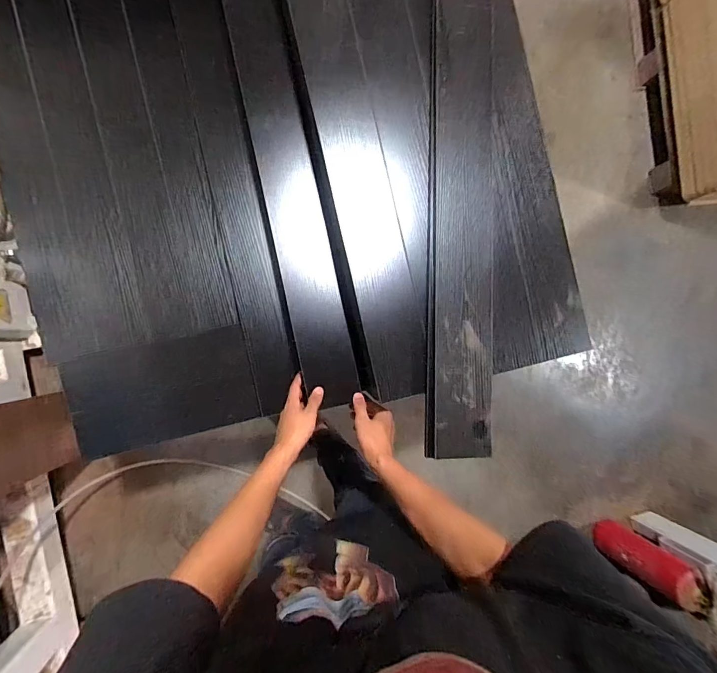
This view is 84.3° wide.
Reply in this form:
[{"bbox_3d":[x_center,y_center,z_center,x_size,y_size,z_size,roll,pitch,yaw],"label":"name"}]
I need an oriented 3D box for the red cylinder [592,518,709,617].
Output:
[{"bbox_3d":[0.970,0.757,1.325,0.109,0.342,0.119,38,84,-28],"label":"red cylinder"}]

